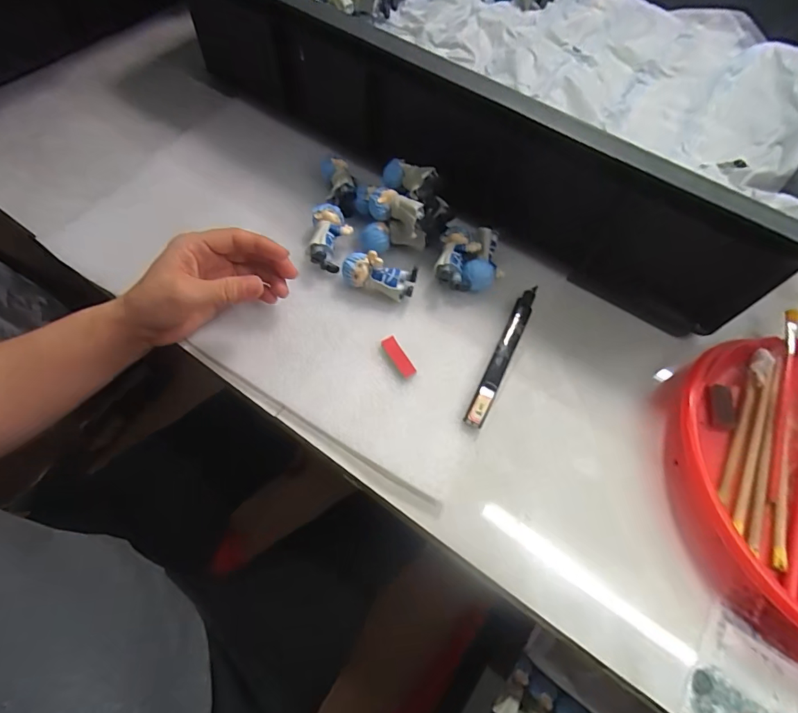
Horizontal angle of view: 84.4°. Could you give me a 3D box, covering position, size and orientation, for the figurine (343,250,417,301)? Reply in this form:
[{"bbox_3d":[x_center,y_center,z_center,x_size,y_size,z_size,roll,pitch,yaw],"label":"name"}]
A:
[{"bbox_3d":[-0.017,-0.069,0.369,0.060,0.035,0.024,17,63,5],"label":"figurine"}]

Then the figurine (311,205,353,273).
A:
[{"bbox_3d":[-0.059,-0.107,0.386,0.033,0.025,0.061,0,63,-4],"label":"figurine"}]

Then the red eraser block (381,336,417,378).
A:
[{"bbox_3d":[0.000,0.000,0.353,0.012,0.005,0.038,-29,69,-17],"label":"red eraser block"}]

